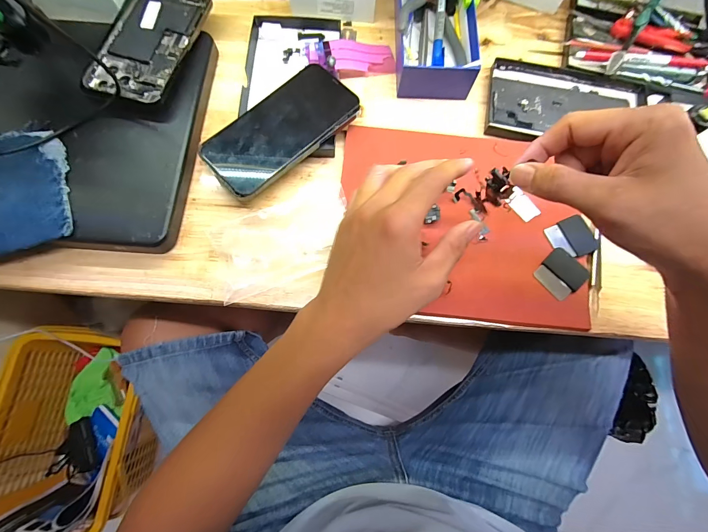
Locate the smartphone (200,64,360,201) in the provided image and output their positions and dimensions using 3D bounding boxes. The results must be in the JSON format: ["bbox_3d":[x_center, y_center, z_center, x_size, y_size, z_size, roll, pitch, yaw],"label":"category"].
[{"bbox_3d":[-0.073,-0.138,0.317,0.158,0.012,0.076,-42,80,-11],"label":"smartphone"}]

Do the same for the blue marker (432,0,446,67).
[{"bbox_3d":[0.101,-0.283,0.377,0.013,0.012,0.131,4,88,-1],"label":"blue marker"}]

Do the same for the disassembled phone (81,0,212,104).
[{"bbox_3d":[-0.215,-0.239,0.335,0.080,0.008,0.155,16,75,-2],"label":"disassembled phone"}]

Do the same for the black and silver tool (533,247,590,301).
[{"bbox_3d":[0.201,0.007,0.308,0.044,0.006,0.040,-40,80,-11],"label":"black and silver tool"}]

